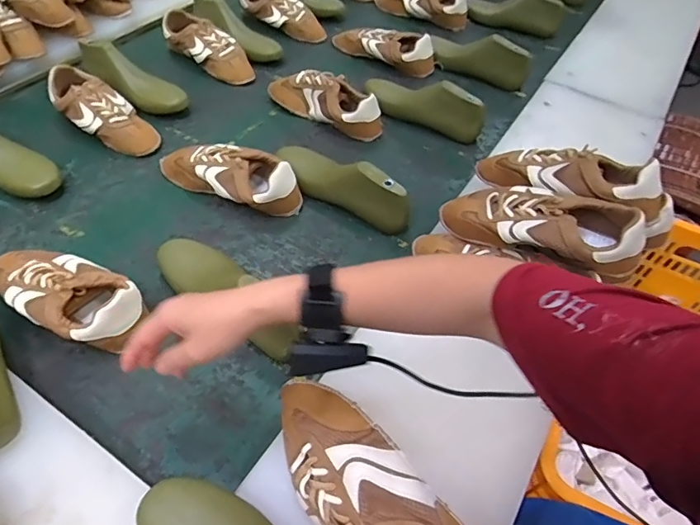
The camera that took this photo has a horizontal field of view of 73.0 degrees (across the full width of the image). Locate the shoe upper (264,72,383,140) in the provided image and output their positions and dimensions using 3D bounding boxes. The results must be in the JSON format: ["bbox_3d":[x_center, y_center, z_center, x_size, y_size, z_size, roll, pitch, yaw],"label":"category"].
[{"bbox_3d":[-0.041,-0.319,0.924,0.244,0.076,0.094,33,57,19],"label":"shoe upper"}]

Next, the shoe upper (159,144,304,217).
[{"bbox_3d":[-0.195,-0.149,0.779,0.247,0.074,0.100,24,55,14],"label":"shoe upper"}]

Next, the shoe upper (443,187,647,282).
[{"bbox_3d":[0.241,-0.049,0.611,0.251,0.081,0.097,14,51,25],"label":"shoe upper"}]

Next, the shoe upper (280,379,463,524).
[{"bbox_3d":[0.012,0.211,0.429,0.089,0.071,0.232,-34,62,-26],"label":"shoe upper"}]

